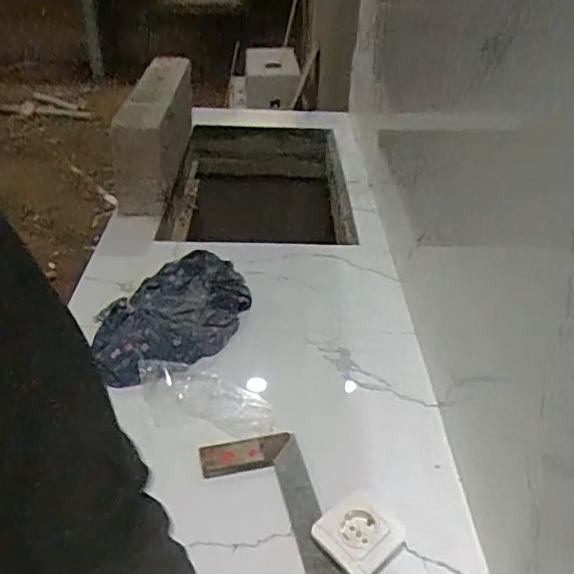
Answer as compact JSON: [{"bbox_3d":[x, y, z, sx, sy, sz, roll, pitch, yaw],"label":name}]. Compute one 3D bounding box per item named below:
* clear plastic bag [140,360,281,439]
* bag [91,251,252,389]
[{"bbox_3d":[-0.114,0.154,0.826,0.205,0.029,0.103,9,34,7],"label":"clear plastic bag"},{"bbox_3d":[-0.187,0.040,0.943,0.192,0.083,0.314,18,36,20],"label":"bag"}]

